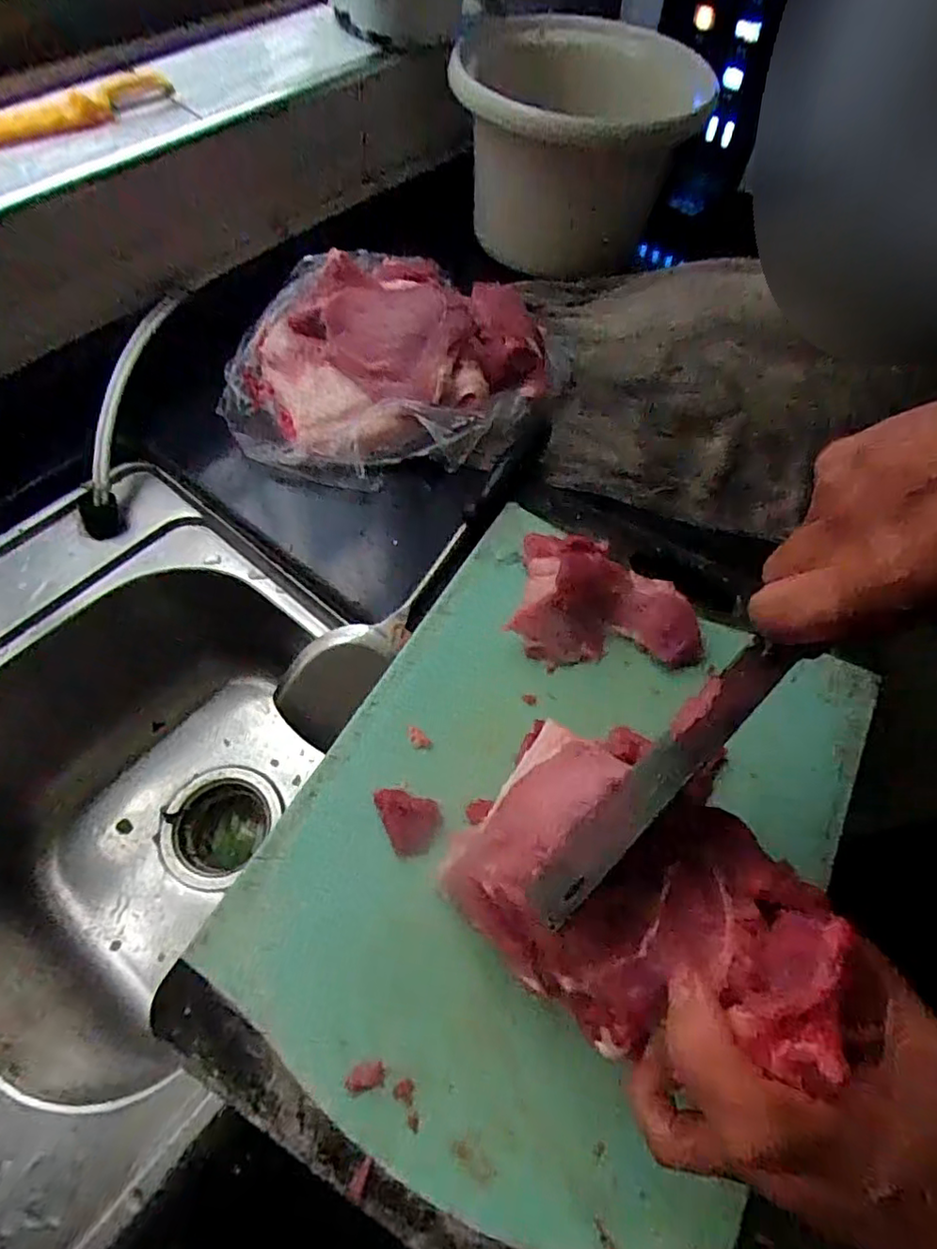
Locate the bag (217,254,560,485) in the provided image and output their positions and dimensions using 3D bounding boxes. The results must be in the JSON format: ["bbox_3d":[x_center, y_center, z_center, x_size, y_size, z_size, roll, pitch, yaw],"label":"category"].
[{"bbox_3d":[-0.061,-0.243,0.529,0.268,0.076,0.269,16,60,7],"label":"bag"}]

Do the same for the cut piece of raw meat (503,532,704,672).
[{"bbox_3d":[0.101,-0.023,0.430,0.136,0.036,0.099,3,61,-4],"label":"cut piece of raw meat"}]

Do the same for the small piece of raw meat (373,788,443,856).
[{"bbox_3d":[-0.034,0.116,0.361,0.032,0.019,0.041,-22,63,-15],"label":"small piece of raw meat"}]

